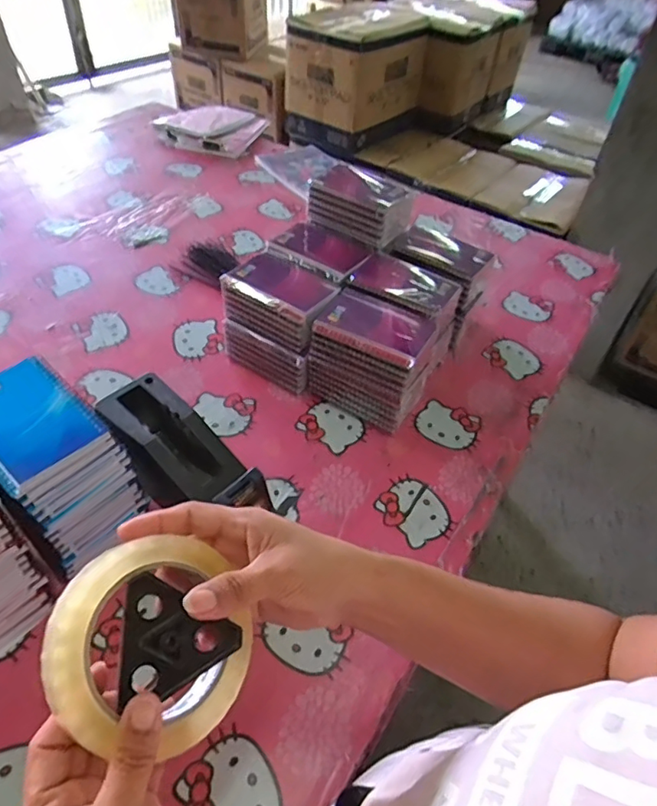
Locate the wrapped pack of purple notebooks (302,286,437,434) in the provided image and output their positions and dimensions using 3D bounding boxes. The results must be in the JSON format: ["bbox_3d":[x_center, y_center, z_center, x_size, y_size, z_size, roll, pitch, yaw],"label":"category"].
[{"bbox_3d":[0.058,-0.061,0.706,0.139,0.120,0.121,25,49,17],"label":"wrapped pack of purple notebooks"}]

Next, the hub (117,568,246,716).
[{"bbox_3d":[-0.076,0.120,0.283,0.059,0.010,0.057,3,78,-15],"label":"hub"}]

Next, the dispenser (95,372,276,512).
[{"bbox_3d":[-0.155,0.066,0.580,0.202,0.093,0.074,34,52,24],"label":"dispenser"}]

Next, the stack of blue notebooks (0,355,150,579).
[{"bbox_3d":[-0.267,0.065,0.526,0.139,0.156,0.101,34,53,25],"label":"stack of blue notebooks"}]

